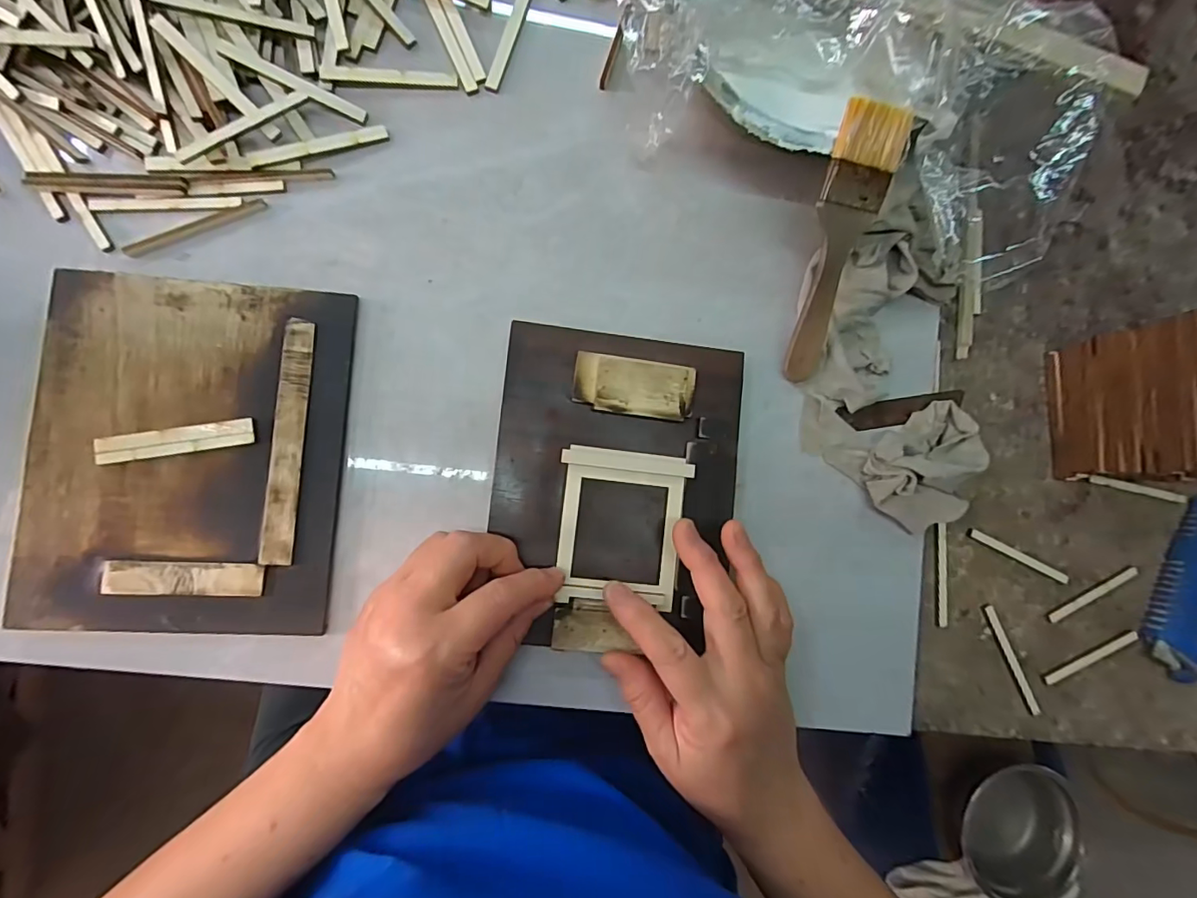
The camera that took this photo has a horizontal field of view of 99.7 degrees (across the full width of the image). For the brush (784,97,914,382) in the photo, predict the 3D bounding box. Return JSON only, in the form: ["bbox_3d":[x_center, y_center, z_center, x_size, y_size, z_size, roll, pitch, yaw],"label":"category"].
[{"bbox_3d":[0.141,-0.114,0.297,0.043,0.008,0.151,2,115,-15],"label":"brush"}]

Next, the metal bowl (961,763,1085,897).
[{"bbox_3d":[0.558,0.508,0.666,0.164,0.030,0.157,0,86,-8],"label":"metal bowl"}]

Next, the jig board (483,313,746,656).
[{"bbox_3d":[0.012,0.023,0.304,0.145,0.015,0.186,6,86,-7],"label":"jig board"}]

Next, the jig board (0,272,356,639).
[{"bbox_3d":[-0.227,0.002,0.283,0.157,0.009,0.193,4,86,-7],"label":"jig board"}]

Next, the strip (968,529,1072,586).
[{"bbox_3d":[0.295,0.075,0.353,0.075,0.007,0.007,28,83,-5],"label":"strip"}]

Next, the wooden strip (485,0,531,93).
[{"bbox_3d":[-0.056,-0.266,0.323,0.009,0.004,0.079,19,84,-6],"label":"wooden strip"}]

